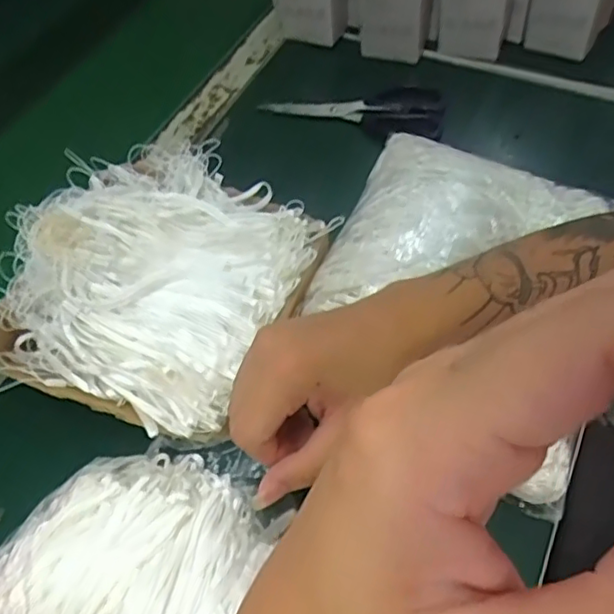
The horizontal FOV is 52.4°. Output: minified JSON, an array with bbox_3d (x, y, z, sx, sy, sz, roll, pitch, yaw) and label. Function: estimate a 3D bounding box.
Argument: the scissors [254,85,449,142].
[{"bbox_3d":[0.048,-0.202,0.619,0.170,0.017,0.076,9,56,11],"label":"scissors"}]

